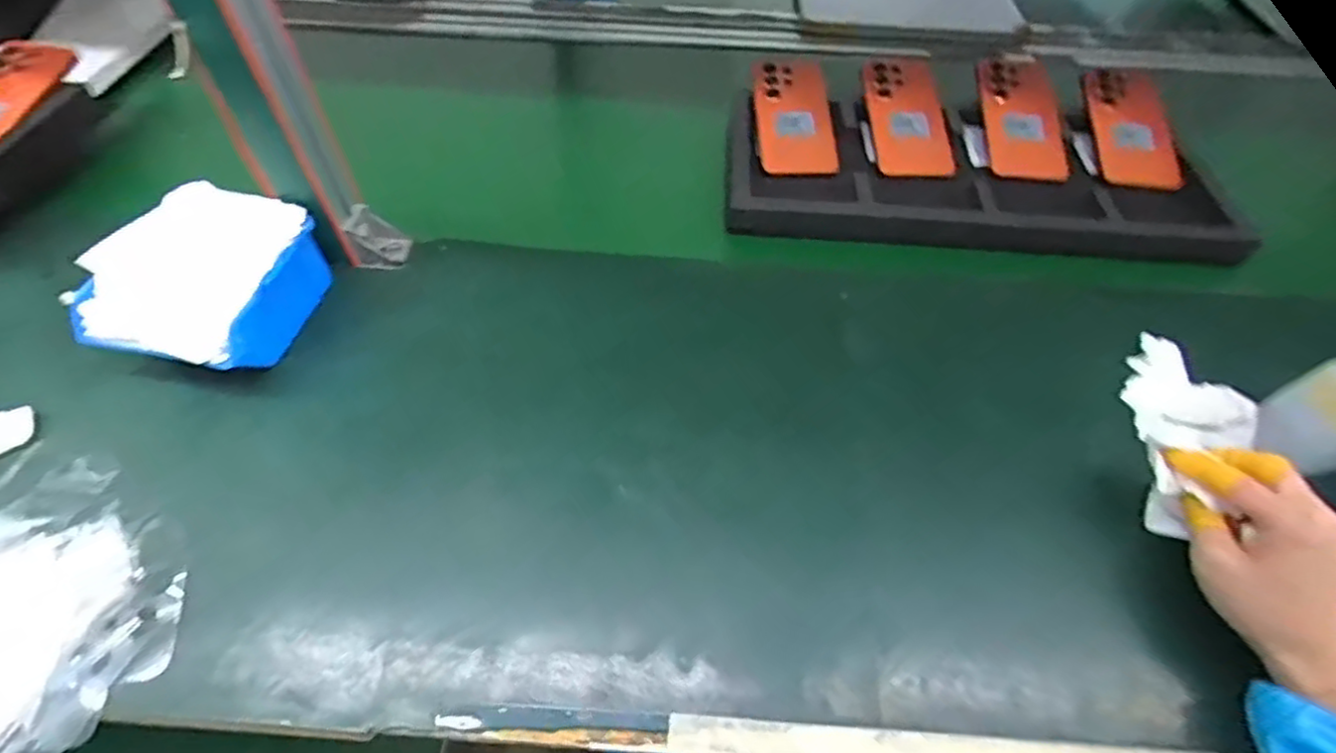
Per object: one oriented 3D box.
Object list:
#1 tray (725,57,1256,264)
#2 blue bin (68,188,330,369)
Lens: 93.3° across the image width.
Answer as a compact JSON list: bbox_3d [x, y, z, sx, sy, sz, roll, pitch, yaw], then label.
[{"bbox_3d":[0.295,-0.235,0.650,0.460,0.054,0.259,3,62,7],"label":"tray"},{"bbox_3d":[-0.352,-0.067,0.488,0.120,0.083,0.141,13,54,7],"label":"blue bin"}]

